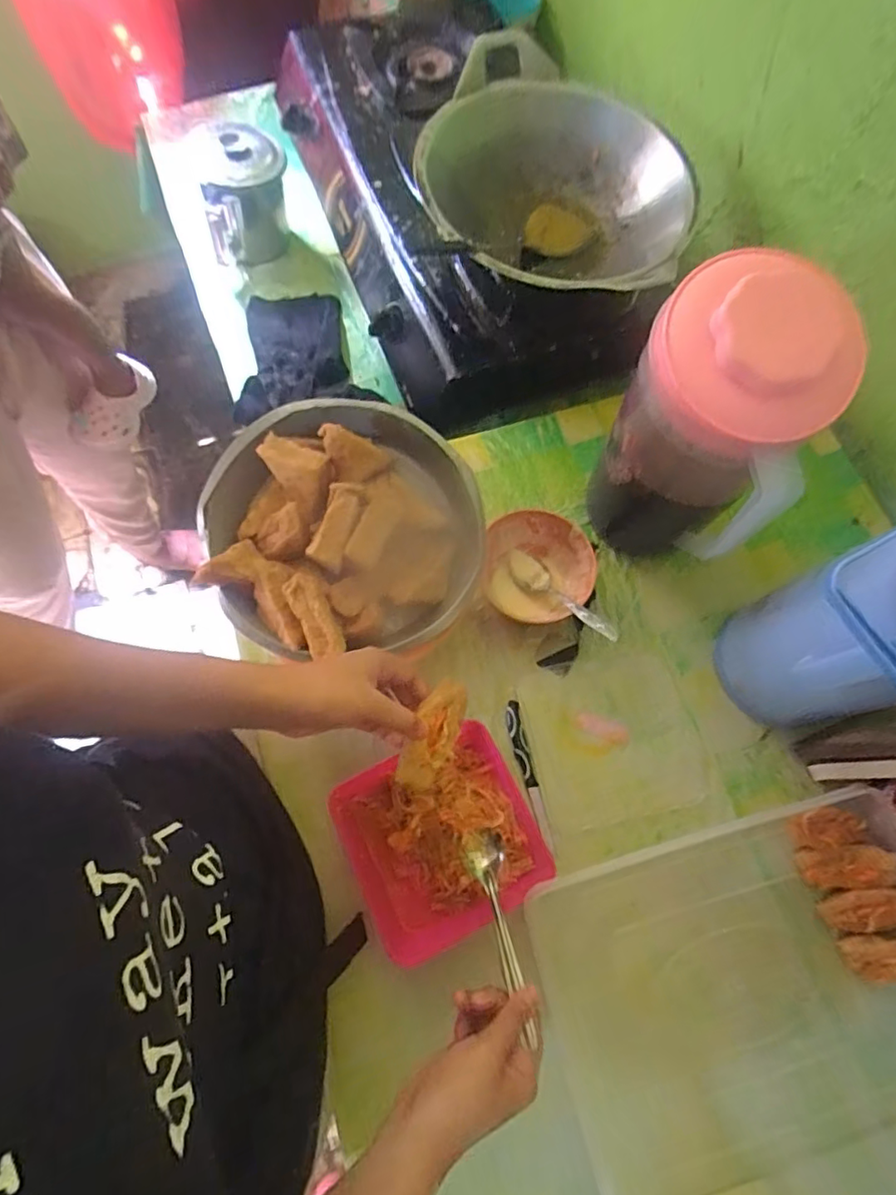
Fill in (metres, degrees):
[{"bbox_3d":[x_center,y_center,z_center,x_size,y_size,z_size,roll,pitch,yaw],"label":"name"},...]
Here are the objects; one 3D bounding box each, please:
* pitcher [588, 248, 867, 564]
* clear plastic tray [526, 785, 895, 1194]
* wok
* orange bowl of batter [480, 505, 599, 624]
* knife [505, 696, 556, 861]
[{"bbox_3d":[0.224,-0.135,0.536,0.153,0.309,0.144,27,72,7],"label":"pitcher"},{"bbox_3d":[0.285,0.356,0.500,0.367,0.056,0.303,-12,72,-6],"label":"clear plastic tray"},{"bbox_3d":[0.102,-0.506,0.724,0.303,0.127,0.364,-28,74,-11],"label":"wok"},{"bbox_3d":[0.100,-0.032,0.629,0.113,0.055,0.109,1,71,-2],"label":"orange bowl of batter"},{"bbox_3d":[0.082,0.182,0.583,0.018,0.006,0.152,-11,72,-6],"label":"knife"}]

